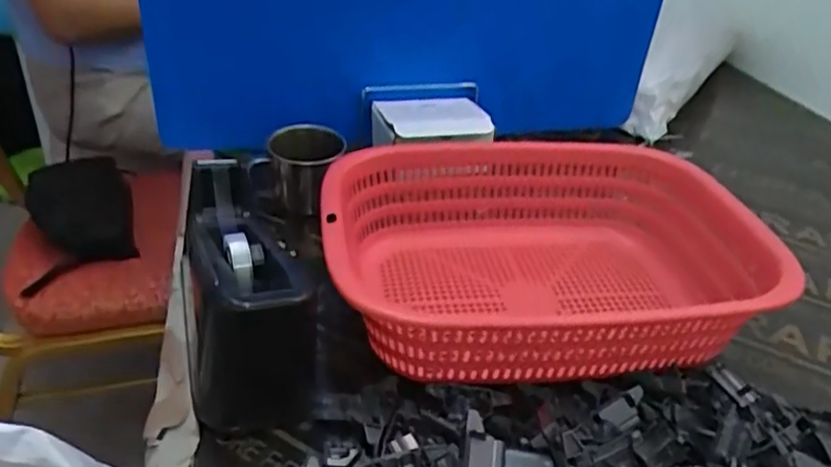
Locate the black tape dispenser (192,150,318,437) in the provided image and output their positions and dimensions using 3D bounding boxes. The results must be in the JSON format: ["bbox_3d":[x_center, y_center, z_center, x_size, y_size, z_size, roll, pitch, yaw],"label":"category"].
[{"bbox_3d":[-0.125,0.038,0.485,0.084,0.102,0.188,-7,35,-17],"label":"black tape dispenser"}]

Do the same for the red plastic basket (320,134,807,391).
[{"bbox_3d":[0.095,0.022,0.550,0.319,0.101,0.248,-4,34,-13],"label":"red plastic basket"}]

